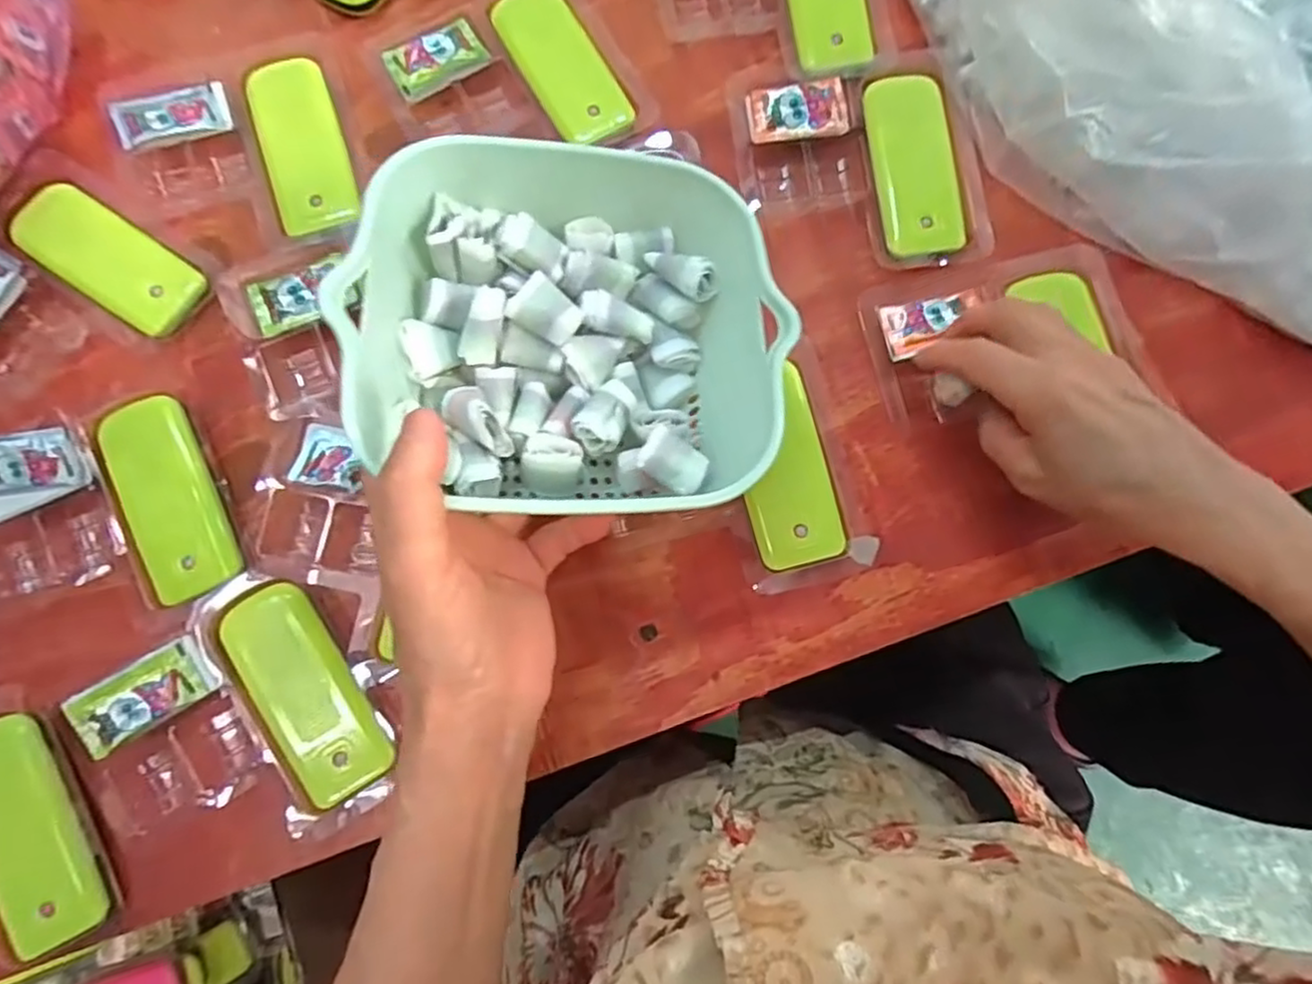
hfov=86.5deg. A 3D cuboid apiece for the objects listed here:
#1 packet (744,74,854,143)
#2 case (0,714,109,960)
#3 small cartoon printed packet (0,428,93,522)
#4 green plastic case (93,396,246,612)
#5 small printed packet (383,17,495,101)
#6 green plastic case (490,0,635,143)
[{"bbox_3d":[0.079,-0.213,0.388,0.054,0.004,0.032,-8,91,1],"label":"packet"},{"bbox_3d":[-0.287,0.154,0.315,0.040,0.014,0.103,-28,80,-5],"label":"case"},{"bbox_3d":[-0.313,-0.011,0.345,0.053,0.005,0.041,-17,93,-5],"label":"small cartoon printed packet"},{"bbox_3d":[-0.244,0.002,0.347,0.043,0.011,0.102,-24,80,-4],"label":"green plastic case"},{"bbox_3d":[-0.124,-0.246,0.396,0.053,0.006,0.033,-32,80,-5],"label":"small printed packet"},{"bbox_3d":[-0.053,-0.245,0.400,0.043,0.011,0.104,-31,80,-5],"label":"green plastic case"}]

